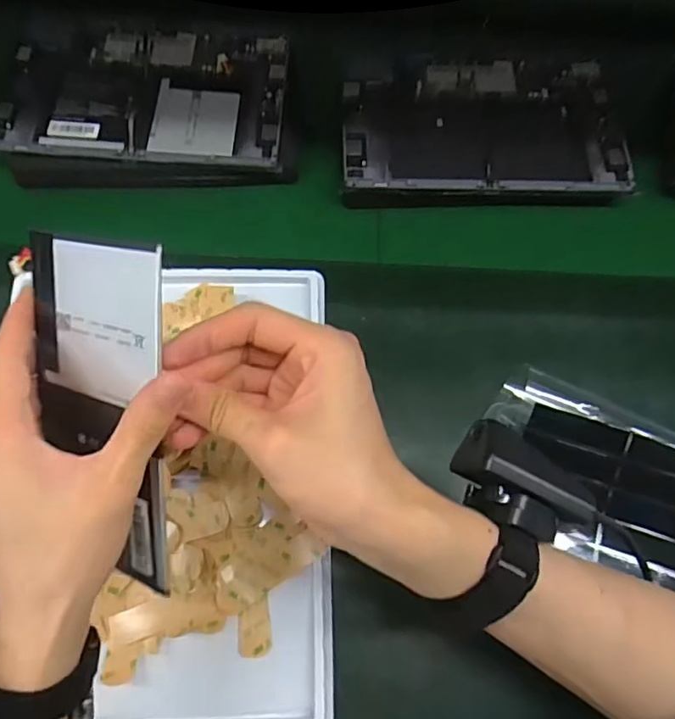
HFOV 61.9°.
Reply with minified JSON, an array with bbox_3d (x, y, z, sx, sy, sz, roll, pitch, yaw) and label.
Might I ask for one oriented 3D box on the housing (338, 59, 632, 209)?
[{"bbox_3d":[0.132,-0.213,0.516,0.255,0.019,0.159,-4,70,-3],"label":"housing"}]

